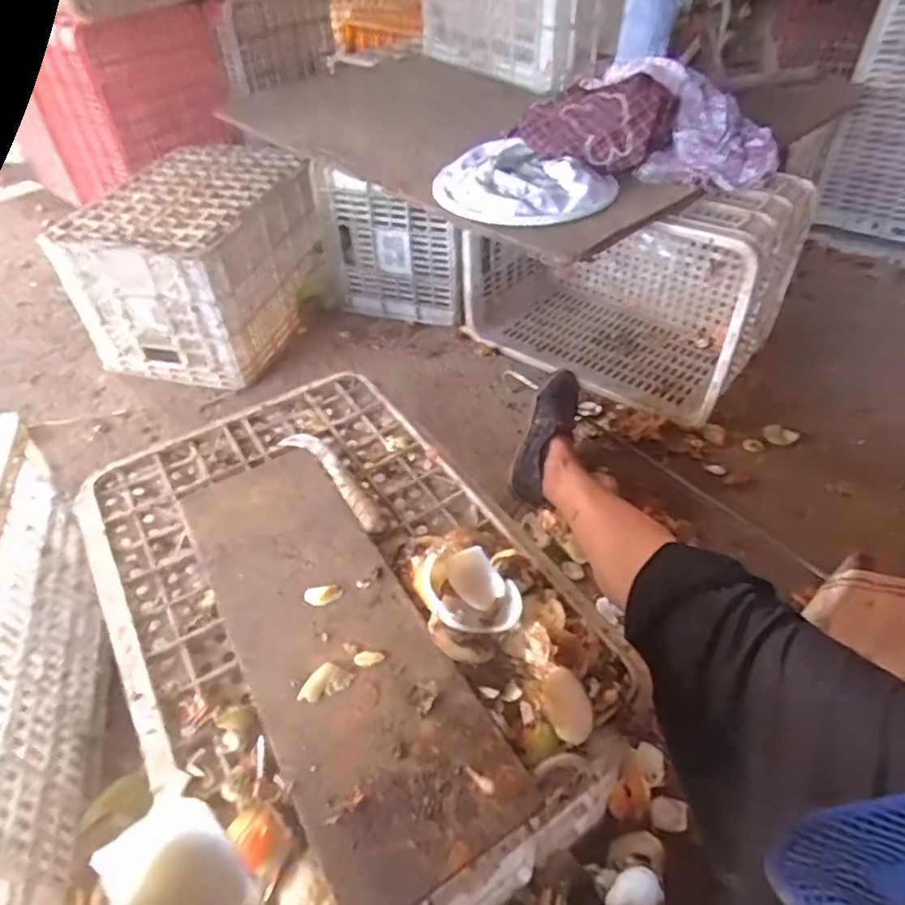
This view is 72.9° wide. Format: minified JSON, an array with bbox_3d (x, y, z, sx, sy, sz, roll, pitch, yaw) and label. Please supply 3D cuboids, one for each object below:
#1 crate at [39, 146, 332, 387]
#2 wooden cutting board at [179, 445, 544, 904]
[{"bbox_3d":[-0.469,-0.379,1.219,0.335,0.264,0.447,14,47,16],"label":"crate"},{"bbox_3d":[-0.104,0.133,0.498,0.135,0.022,0.406,-25,49,-21],"label":"wooden cutting board"}]

